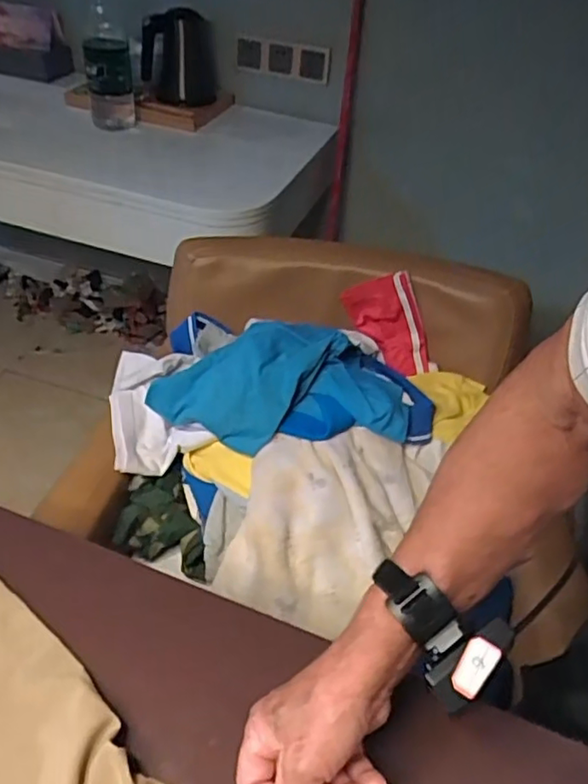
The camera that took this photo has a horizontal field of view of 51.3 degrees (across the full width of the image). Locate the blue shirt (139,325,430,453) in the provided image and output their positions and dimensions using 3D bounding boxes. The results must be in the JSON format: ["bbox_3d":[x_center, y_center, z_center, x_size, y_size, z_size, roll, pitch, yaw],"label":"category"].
[{"bbox_3d":[0.000,-0.019,0.890,0.406,0.087,0.223,5,42,0],"label":"blue shirt"}]

